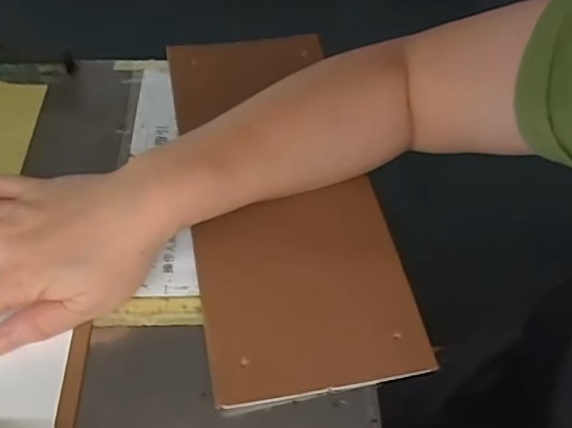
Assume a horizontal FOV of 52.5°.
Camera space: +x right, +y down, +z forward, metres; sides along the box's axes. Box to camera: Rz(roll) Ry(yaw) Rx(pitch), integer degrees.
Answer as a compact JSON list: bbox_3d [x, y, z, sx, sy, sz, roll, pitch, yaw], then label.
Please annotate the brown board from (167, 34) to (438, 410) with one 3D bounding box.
[{"bbox_3d":[-0.004,-0.021,0.392,0.123,0.013,0.285,-7,56,-10],"label":"brown board"}]

